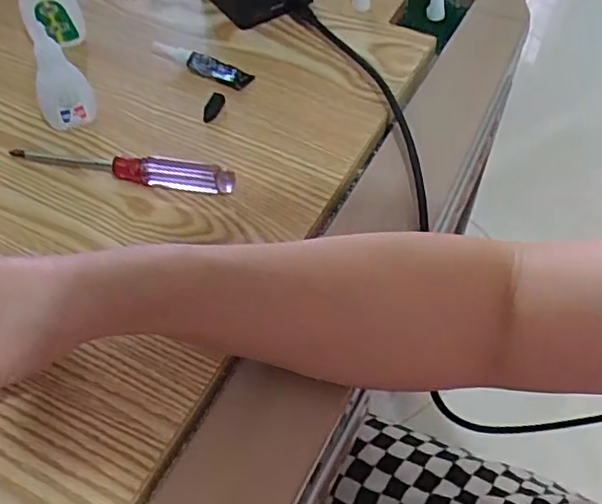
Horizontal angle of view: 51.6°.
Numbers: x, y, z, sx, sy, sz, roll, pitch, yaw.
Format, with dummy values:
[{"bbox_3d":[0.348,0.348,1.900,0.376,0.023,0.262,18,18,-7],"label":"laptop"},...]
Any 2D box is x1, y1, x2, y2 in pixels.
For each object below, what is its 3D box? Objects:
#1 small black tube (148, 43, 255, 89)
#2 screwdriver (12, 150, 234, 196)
[{"bbox_3d":[-0.078,-0.143,0.463,0.088,0.014,0.018,23,59,16],"label":"small black tube"},{"bbox_3d":[-0.117,-0.056,0.402,0.153,0.017,0.016,10,56,8],"label":"screwdriver"}]

